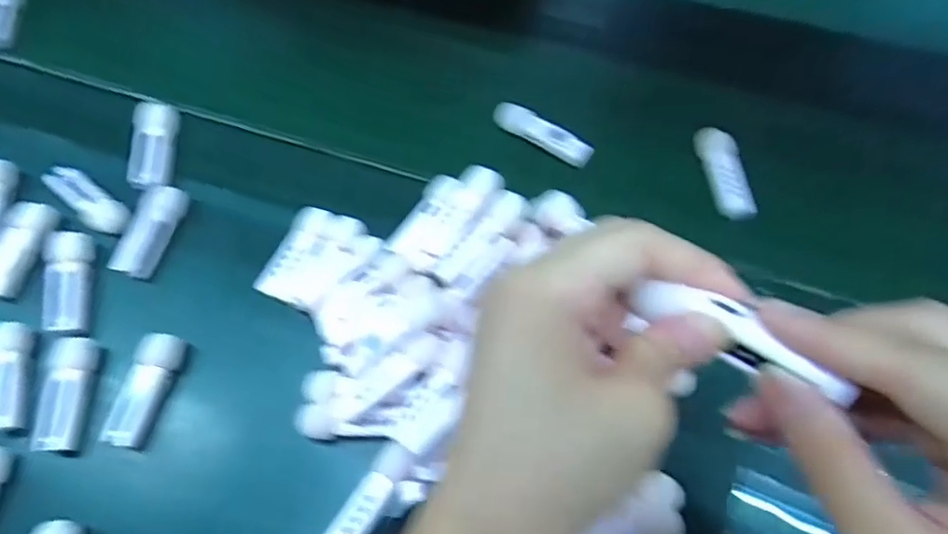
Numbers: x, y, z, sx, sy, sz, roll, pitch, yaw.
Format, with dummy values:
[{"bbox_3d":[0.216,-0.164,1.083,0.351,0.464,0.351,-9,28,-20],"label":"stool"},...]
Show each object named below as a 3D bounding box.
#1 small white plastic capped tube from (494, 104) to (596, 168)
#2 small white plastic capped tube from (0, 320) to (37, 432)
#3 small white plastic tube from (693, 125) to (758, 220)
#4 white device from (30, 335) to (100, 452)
[{"bbox_3d":[0.047,-0.093,0.426,0.075,0.013,0.017,33,67,18],"label":"small white plastic capped tube"},{"bbox_3d":[-0.274,0.064,0.353,0.020,0.021,0.064,-9,61,-3],"label":"small white plastic capped tube"},{"bbox_3d":[0.169,-0.063,0.406,0.024,0.017,0.068,-9,61,-3],"label":"small white plastic tube"},{"bbox_3d":[-0.235,0.074,0.353,0.022,0.020,0.066,-6,61,-2],"label":"white device"}]

